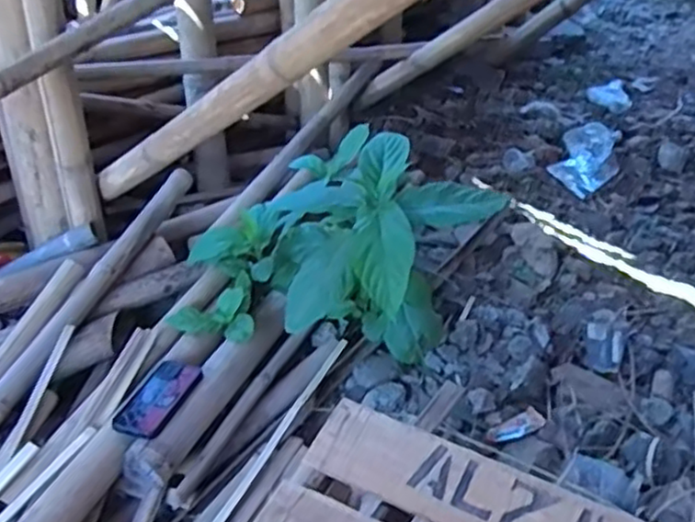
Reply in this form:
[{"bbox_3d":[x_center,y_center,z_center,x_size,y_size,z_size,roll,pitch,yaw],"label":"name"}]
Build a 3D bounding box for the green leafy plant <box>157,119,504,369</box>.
[{"bbox_3d":[-0.064,-0.007,1.375,0.524,0.342,0.490,-28,45,-36],"label":"green leafy plant"}]

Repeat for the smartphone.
[{"bbox_3d":[-0.312,0.224,1.138,0.094,0.016,0.166,10,37,18],"label":"smartphone"}]

